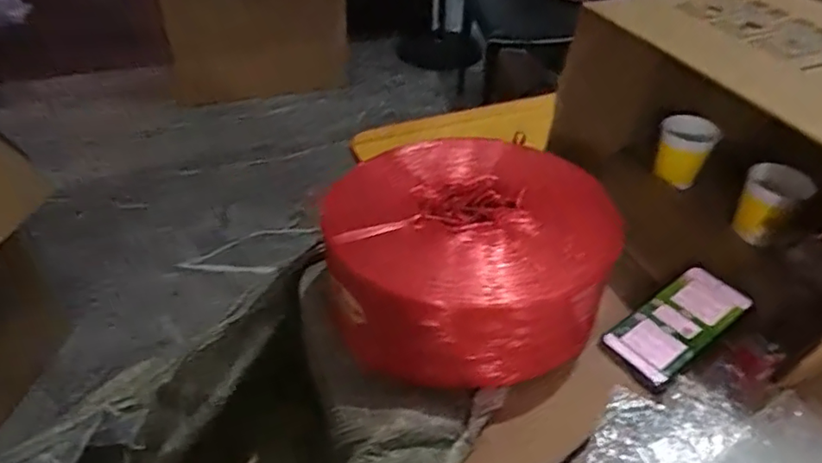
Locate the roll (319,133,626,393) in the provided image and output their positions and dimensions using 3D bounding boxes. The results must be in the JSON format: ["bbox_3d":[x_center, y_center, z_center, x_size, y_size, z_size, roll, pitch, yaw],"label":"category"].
[{"bbox_3d":[0.053,0.023,0.599,0.273,0.124,0.257,-11,42,-14],"label":"roll"}]

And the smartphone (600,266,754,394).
[{"bbox_3d":[0.288,0.097,0.611,0.170,0.014,0.077,-29,51,-20],"label":"smartphone"}]

